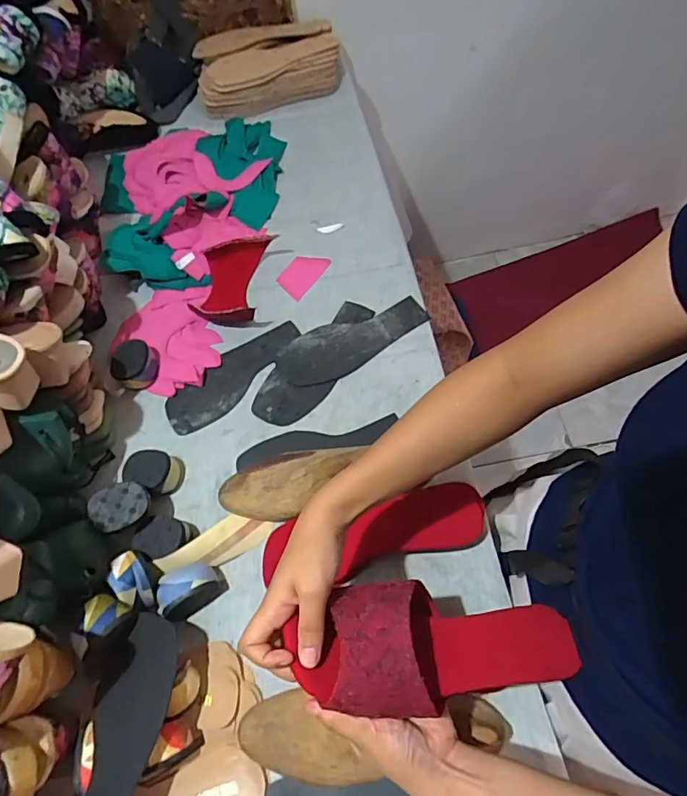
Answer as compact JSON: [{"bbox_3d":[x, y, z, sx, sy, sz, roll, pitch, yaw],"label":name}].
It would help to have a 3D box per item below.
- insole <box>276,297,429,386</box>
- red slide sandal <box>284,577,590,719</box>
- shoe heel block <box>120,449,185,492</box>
[{"bbox_3d":[0.012,-0.074,0.670,0.205,0.008,0.080,-20,63,-2],"label":"insole"},{"bbox_3d":[0.076,0.188,0.385,0.226,0.042,0.084,9,61,-19],"label":"red slide sandal"},{"bbox_3d":[-0.236,0.087,0.607,0.073,0.035,0.047,6,64,10],"label":"shoe heel block"}]

